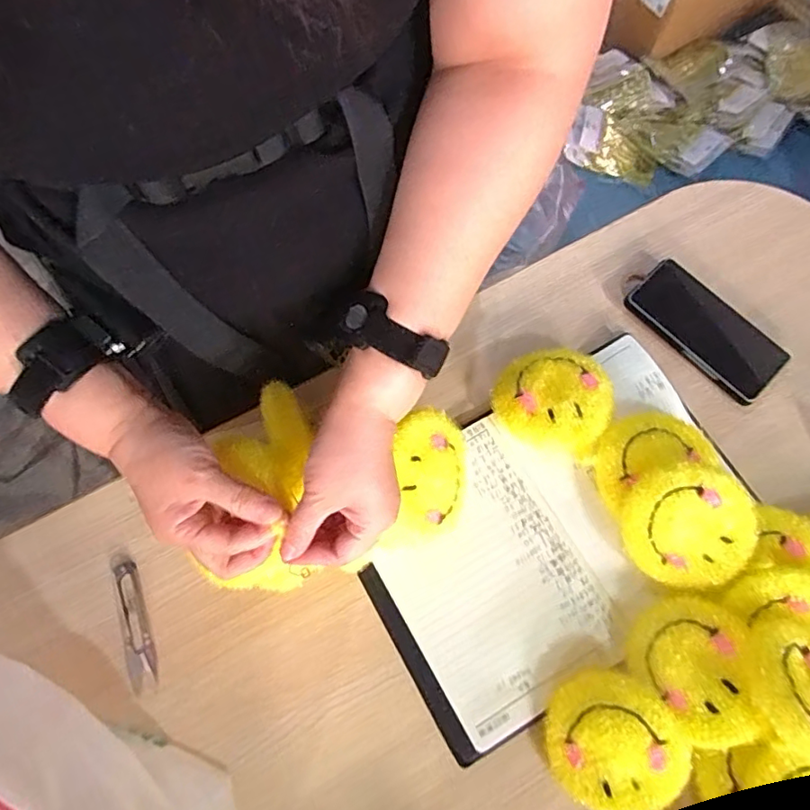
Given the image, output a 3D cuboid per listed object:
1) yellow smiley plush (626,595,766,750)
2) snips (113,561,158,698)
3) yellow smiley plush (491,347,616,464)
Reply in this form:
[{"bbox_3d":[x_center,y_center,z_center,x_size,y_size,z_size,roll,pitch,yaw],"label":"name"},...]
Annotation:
[{"bbox_3d":[0.235,0.215,0.454,0.085,0.046,0.112,6,72,3],"label":"yellow smiley plush"},{"bbox_3d":[-0.250,0.204,0.514,0.025,0.004,0.116,-17,72,-5],"label":"snips"},{"bbox_3d":[0.145,-0.004,0.548,0.107,0.049,0.103,0,71,1],"label":"yellow smiley plush"}]

